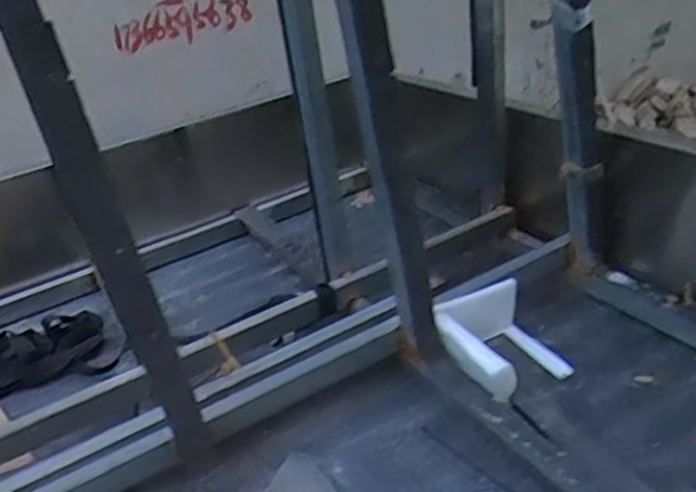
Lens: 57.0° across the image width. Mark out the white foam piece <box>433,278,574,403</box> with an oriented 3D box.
[{"bbox_3d":[0.278,0.172,1.234,0.226,0.102,0.243,-25,34,-29],"label":"white foam piece"}]

